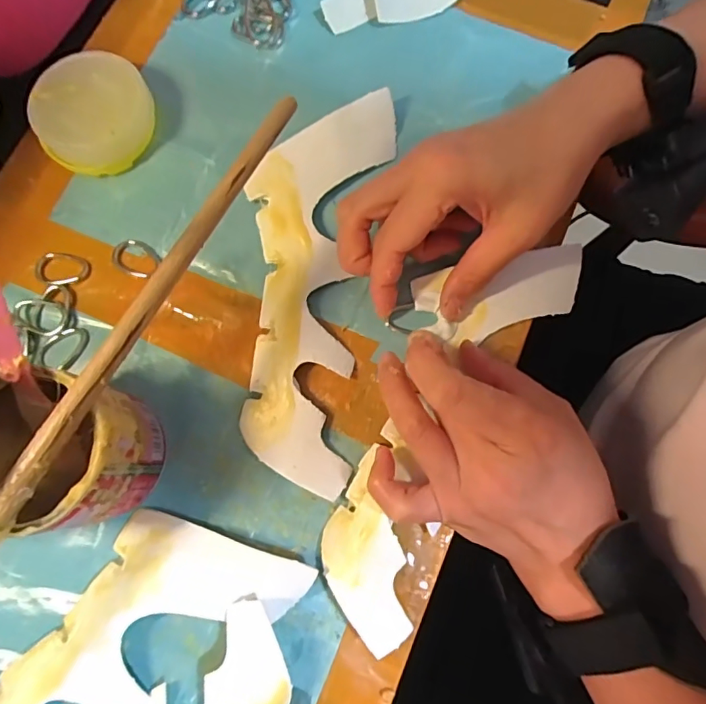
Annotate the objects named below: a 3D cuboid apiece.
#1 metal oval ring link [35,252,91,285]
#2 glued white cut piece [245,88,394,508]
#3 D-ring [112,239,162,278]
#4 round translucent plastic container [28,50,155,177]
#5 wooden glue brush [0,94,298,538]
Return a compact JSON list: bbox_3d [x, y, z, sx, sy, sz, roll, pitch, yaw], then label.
[{"bbox_3d":[-0.161,-0.046,0.273,0.027,0.005,0.020,14,76,3],"label":"metal oval ring link"},{"bbox_3d":[-0.026,-0.042,0.270,0.072,0.016,0.219,8,76,1],"label":"glued white cut piece"},{"bbox_3d":[-0.122,-0.053,0.277,0.029,0.004,0.020,25,77,5],"label":"D-ring"},{"bbox_3d":[-0.147,-0.136,0.284,0.063,0.027,0.062,0,76,-1],"label":"round translucent plastic container"},{"bbox_3d":[-0.092,0.001,0.187,0.011,0.009,0.260,29,77,6],"label":"wooden glue brush"}]

